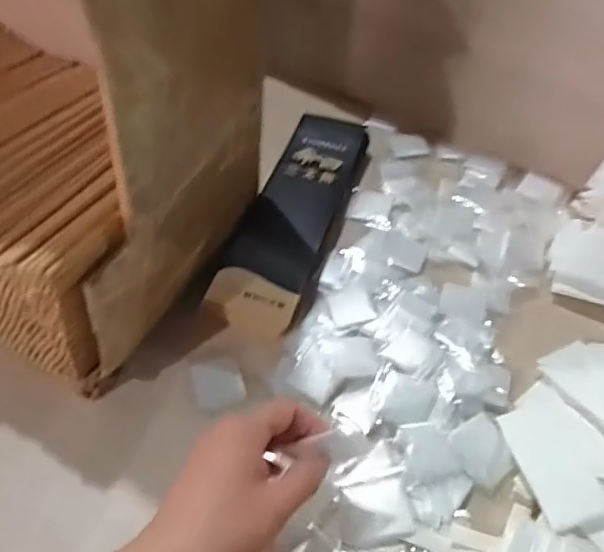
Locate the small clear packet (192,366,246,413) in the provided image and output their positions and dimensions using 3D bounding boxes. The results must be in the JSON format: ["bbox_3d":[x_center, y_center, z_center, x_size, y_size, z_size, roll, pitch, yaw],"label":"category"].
[{"bbox_3d":[-0.069,0.090,0.486,0.037,0.004,0.044,-14,52,-13],"label":"small clear packet"}]

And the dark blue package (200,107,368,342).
[{"bbox_3d":[-0.002,-0.069,0.586,0.085,0.033,0.294,16,51,11],"label":"dark blue package"}]

